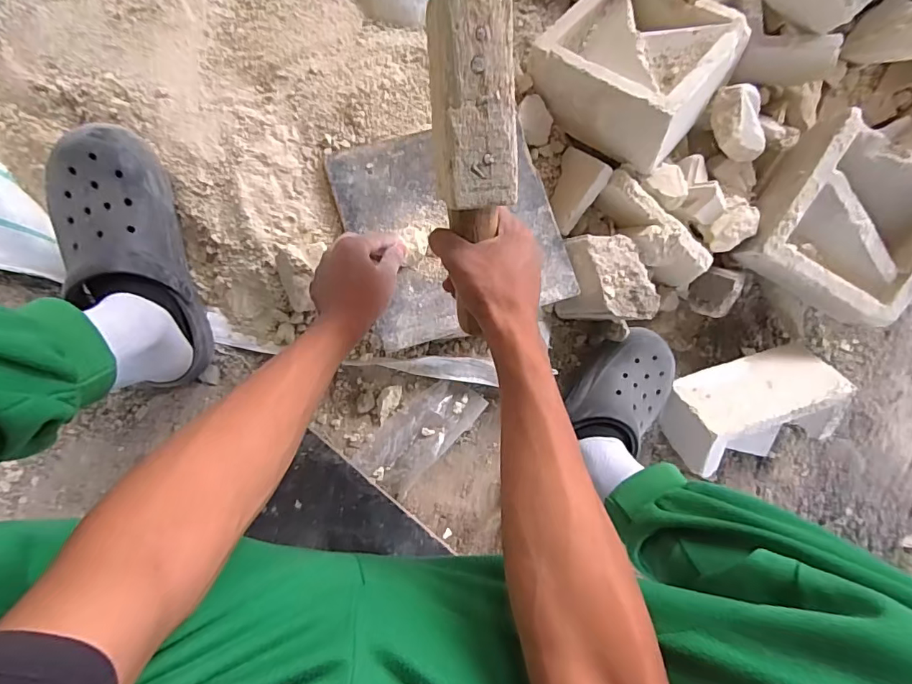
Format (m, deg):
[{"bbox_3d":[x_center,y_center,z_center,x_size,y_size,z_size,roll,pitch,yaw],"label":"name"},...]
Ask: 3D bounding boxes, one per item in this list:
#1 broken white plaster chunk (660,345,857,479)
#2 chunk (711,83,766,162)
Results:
[{"bbox_3d":[0.407,0.089,0.677,0.213,0.114,0.098,-16,129,-5],"label":"broken white plaster chunk"},{"bbox_3d":[0.367,-0.283,0.634,0.061,0.036,0.093,-14,93,-8],"label":"chunk"}]

